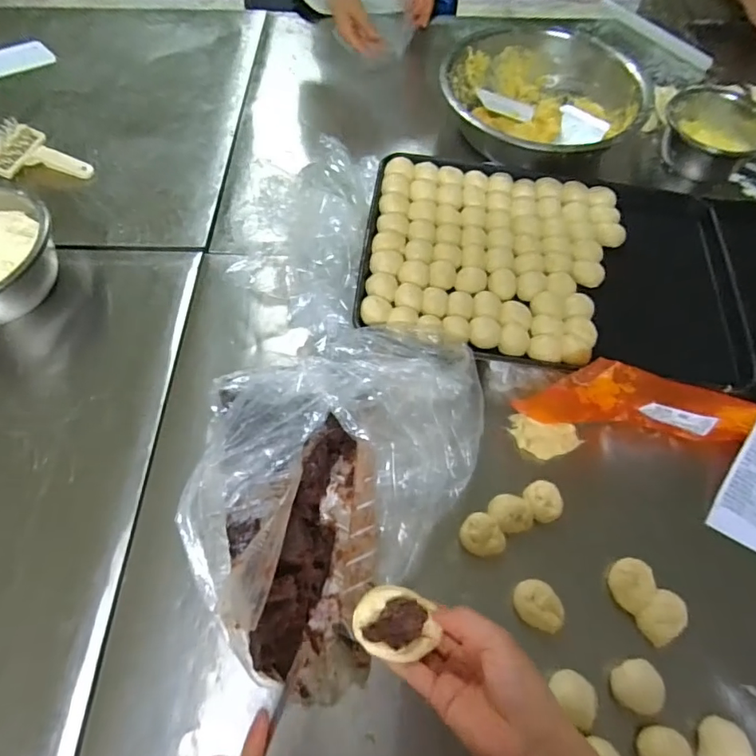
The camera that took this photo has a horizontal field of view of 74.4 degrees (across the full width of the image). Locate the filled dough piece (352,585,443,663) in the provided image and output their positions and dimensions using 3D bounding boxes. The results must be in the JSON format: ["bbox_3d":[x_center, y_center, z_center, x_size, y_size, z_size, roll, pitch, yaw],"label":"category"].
[{"bbox_3d":[0.014,0.201,0.408,0.067,0.025,0.053,15,64,8],"label":"filled dough piece"}]

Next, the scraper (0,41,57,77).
[{"bbox_3d":[-0.830,-0.739,1.148,0.155,0.004,0.117,-21,64,-10],"label":"scraper"}]

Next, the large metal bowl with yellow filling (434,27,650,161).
[{"bbox_3d":[0.312,-0.537,0.970,0.367,0.108,0.325,29,66,14],"label":"large metal bowl with yellow filling"}]

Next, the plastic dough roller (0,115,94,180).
[{"bbox_3d":[-0.657,-0.435,0.963,0.201,0.048,0.103,9,62,-9],"label":"plastic dough roller"}]

